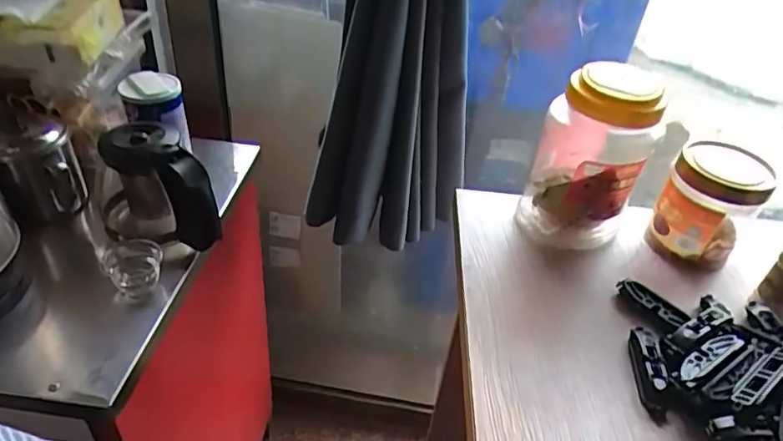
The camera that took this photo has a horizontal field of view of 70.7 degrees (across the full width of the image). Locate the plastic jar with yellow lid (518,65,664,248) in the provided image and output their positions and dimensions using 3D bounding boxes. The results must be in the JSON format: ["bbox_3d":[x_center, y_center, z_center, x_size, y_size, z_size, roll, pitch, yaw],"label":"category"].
[{"bbox_3d":[0.197,-0.061,0.550,0.101,0.179,0.084,18,40,15],"label":"plastic jar with yellow lid"}]

